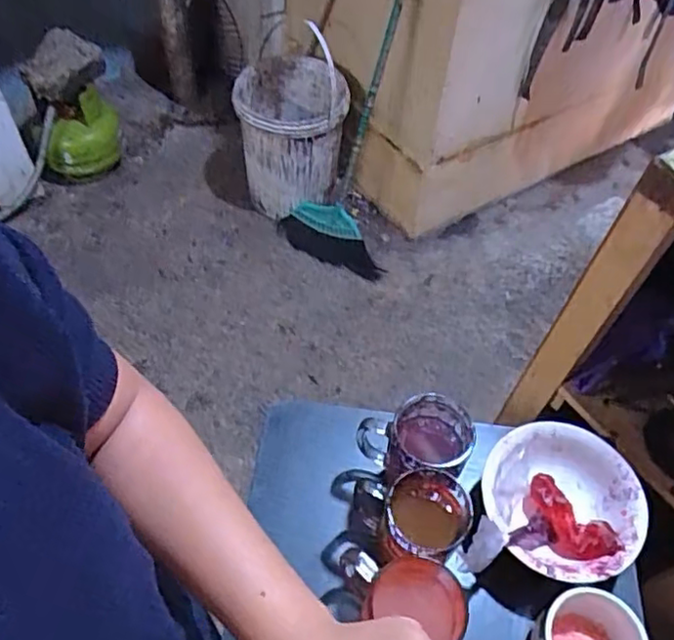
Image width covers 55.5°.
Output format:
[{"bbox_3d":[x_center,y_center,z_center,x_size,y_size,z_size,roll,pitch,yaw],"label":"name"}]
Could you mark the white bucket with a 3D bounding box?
[{"bbox_3d":[-0.122,-0.507,1.710,0.277,0.340,0.310,0,53,-2],"label":"white bucket"}]

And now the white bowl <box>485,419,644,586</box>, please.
[{"bbox_3d":[0.227,0.184,0.644,0.149,0.051,0.150,2,54,-3],"label":"white bowl"}]

